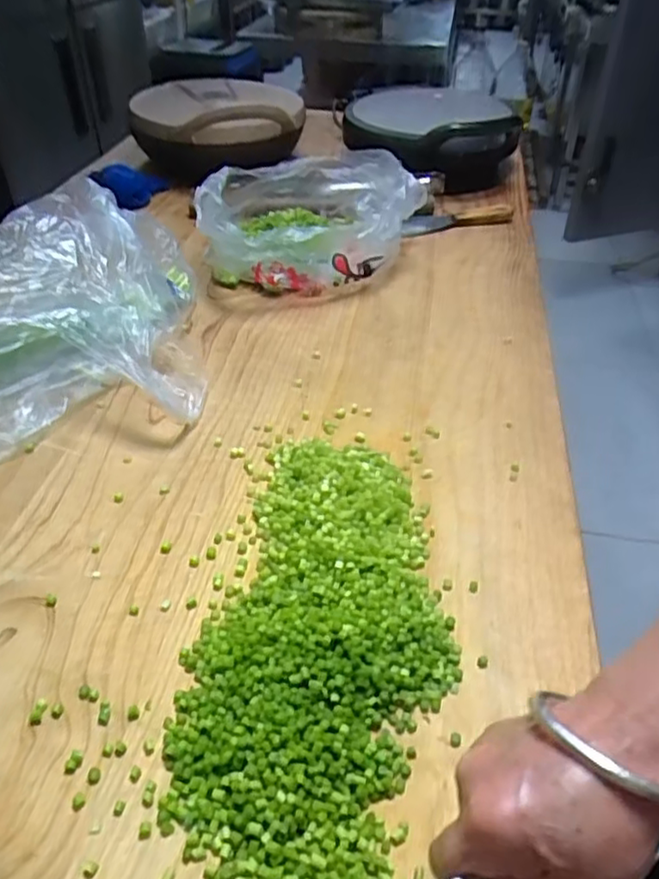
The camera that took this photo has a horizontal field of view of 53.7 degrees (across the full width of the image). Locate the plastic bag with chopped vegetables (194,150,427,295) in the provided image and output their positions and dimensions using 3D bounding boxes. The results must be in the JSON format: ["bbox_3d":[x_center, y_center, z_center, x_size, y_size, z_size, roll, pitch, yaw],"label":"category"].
[{"bbox_3d":[-0.029,-0.294,0.871,0.284,0.114,0.275,-10,42,-12],"label":"plastic bag with chopped vegetables"}]

